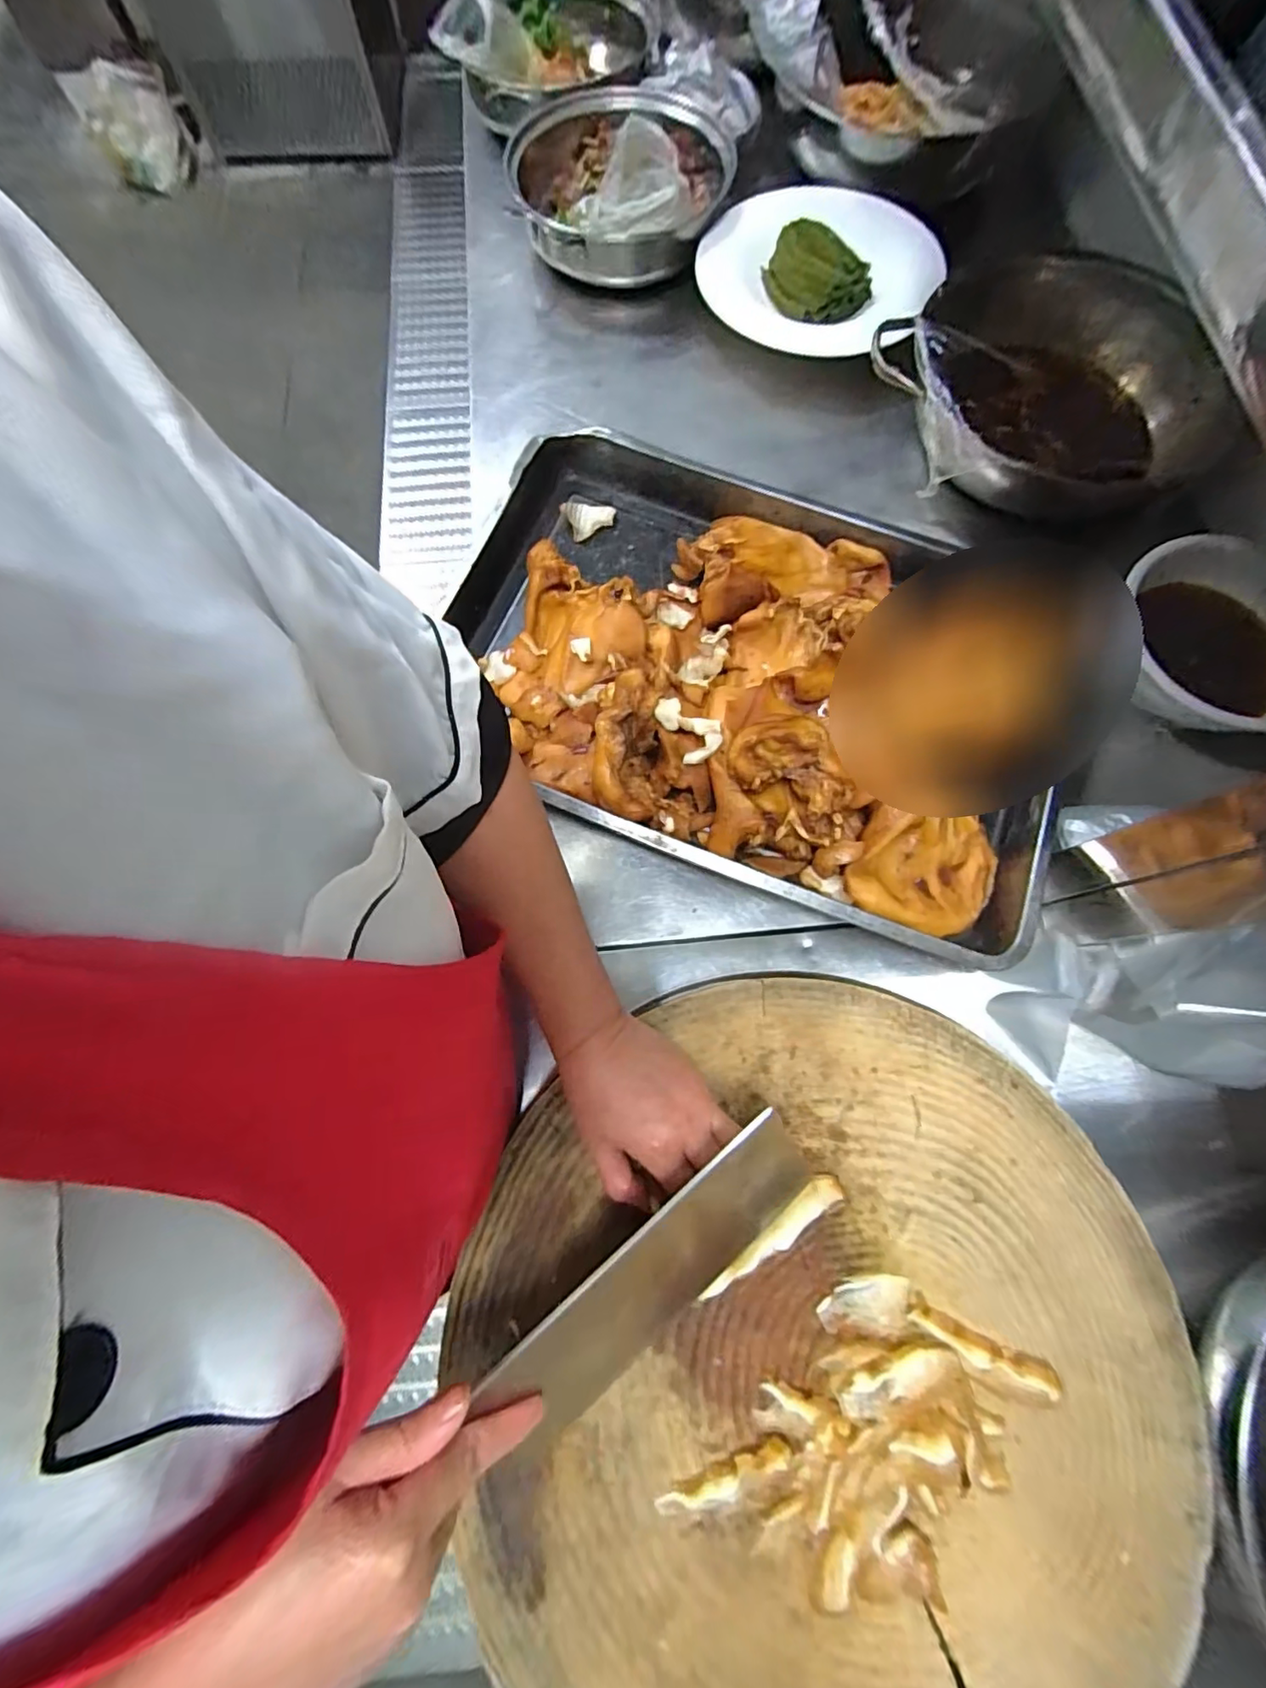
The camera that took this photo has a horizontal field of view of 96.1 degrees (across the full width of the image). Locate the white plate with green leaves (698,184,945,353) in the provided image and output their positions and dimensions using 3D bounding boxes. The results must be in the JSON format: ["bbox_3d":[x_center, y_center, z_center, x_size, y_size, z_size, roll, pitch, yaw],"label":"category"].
[{"bbox_3d":[0.206,-0.653,0.655,0.271,0.050,0.208,20,92,7],"label":"white plate with green leaves"}]

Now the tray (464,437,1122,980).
[{"bbox_3d":[0.108,-0.165,0.536,0.574,0.097,0.396,22,75,6],"label":"tray"}]

